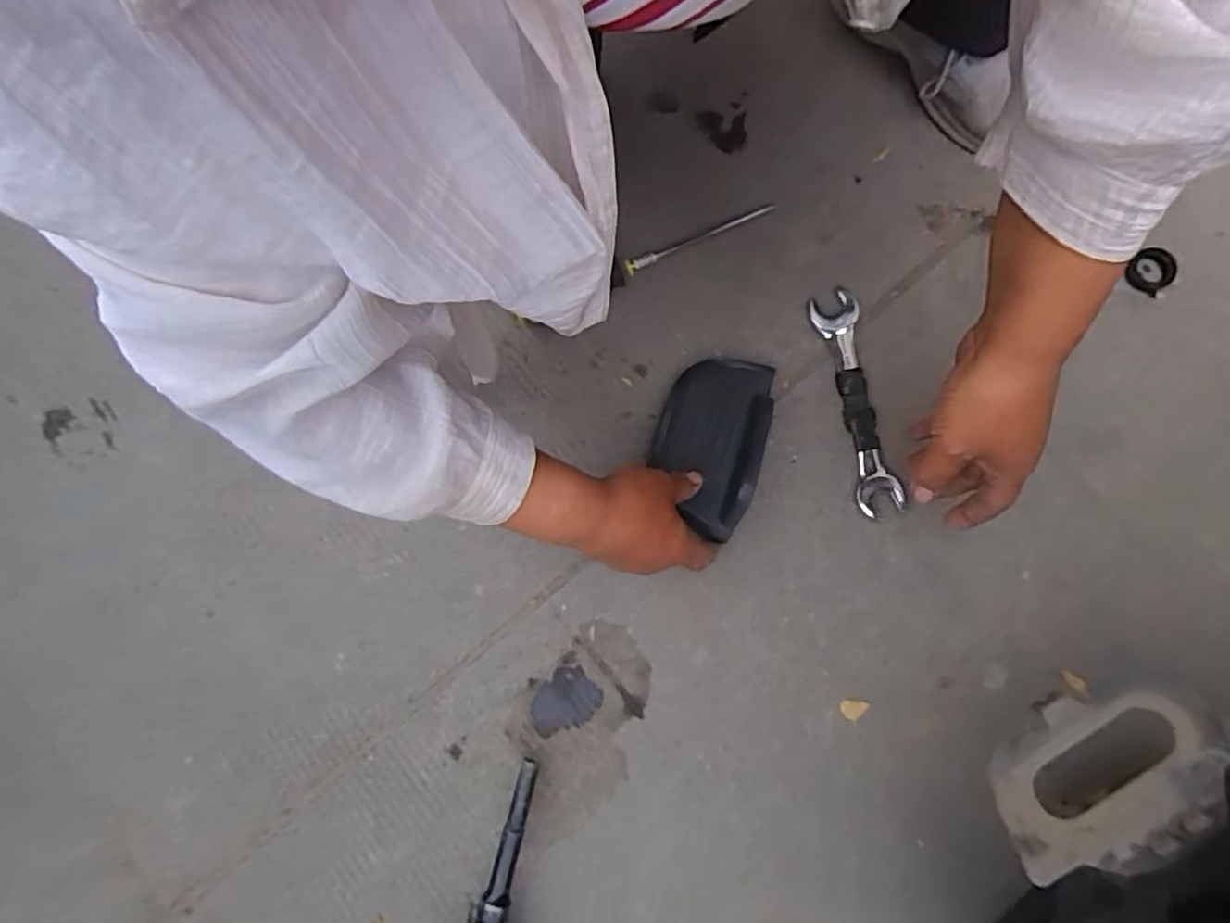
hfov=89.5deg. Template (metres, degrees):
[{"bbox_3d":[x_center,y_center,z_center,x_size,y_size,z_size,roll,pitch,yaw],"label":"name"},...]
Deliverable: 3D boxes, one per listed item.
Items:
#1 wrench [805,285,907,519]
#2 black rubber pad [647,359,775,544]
[{"bbox_3d":[0.209,-0.054,0.541,0.041,0.009,0.198,-9,81,1],"label":"wrench"},{"bbox_3d":[0.077,-0.020,0.504,0.082,0.045,0.149,17,80,4],"label":"black rubber pad"}]

